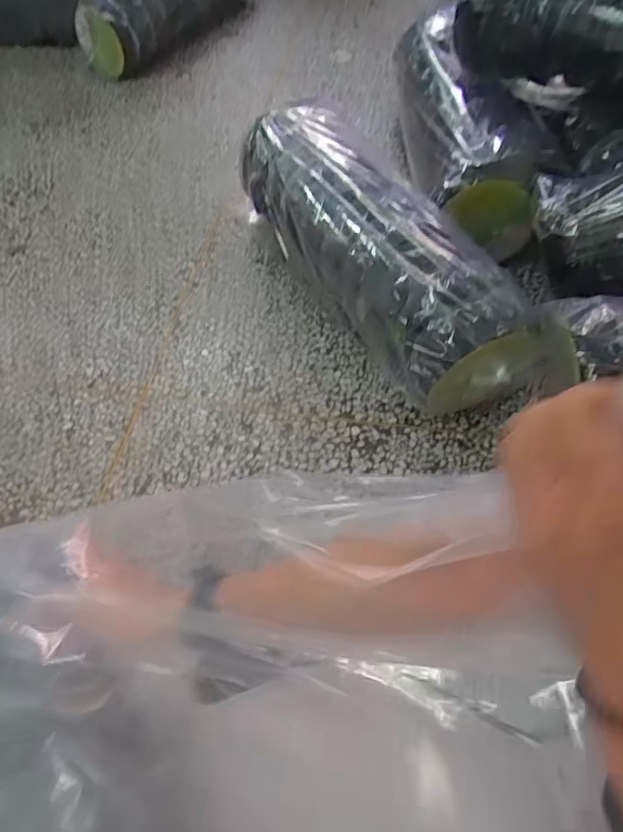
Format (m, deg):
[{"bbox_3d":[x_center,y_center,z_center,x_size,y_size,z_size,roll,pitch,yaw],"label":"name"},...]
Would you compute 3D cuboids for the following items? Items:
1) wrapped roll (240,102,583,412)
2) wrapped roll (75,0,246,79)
[{"bbox_3d":[0.092,-0.227,0.830,0.170,0.193,0.555,-25,54,-15],"label":"wrapped roll"},{"bbox_3d":[-0.334,-1.084,1.467,0.198,0.199,0.606,19,56,18],"label":"wrapped roll"}]

